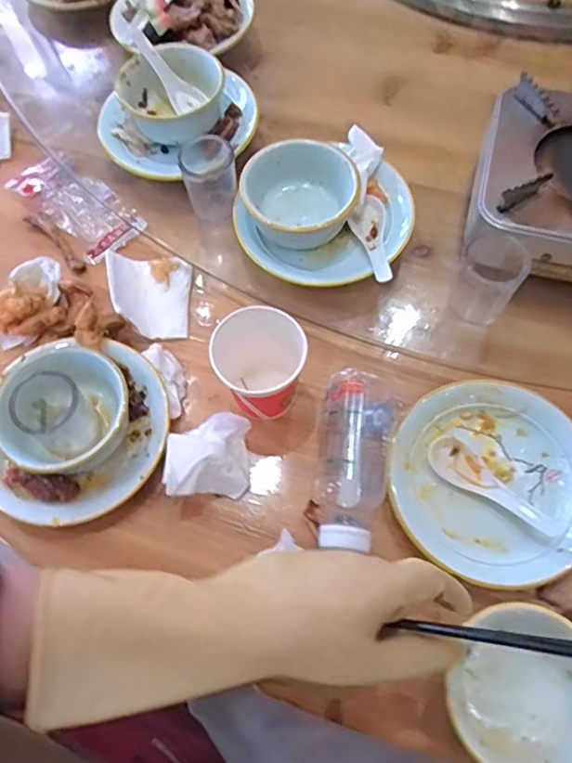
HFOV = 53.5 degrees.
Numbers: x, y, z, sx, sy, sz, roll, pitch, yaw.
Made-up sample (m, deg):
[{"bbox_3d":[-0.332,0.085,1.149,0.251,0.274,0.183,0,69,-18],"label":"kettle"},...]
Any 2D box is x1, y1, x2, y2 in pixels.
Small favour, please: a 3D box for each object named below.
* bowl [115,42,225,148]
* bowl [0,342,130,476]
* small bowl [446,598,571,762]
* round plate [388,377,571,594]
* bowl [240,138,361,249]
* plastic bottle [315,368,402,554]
[{"bbox_3d":[-0.121,-0.305,0.602,0.100,0.047,0.098,-1,65,1],"label":"bowl"},{"bbox_3d":[-0.188,0.027,0.489,0.106,0.059,0.093,-40,71,-15],"label":"bowl"},{"bbox_3d":[0.167,0.218,0.398,0.098,0.054,0.107,0,66,1],"label":"small bowl"},{"bbox_3d":[0.173,0.083,0.482,0.162,0.027,0.166,0,66,1],"label":"round plate"},{"bbox_3d":[0.015,-0.181,0.547,0.109,0.049,0.092,42,73,18],"label":"bowl"},{"bbox_3d":[0.058,0.059,0.479,0.063,0.056,0.164,14,67,7],"label":"plastic bottle"}]

